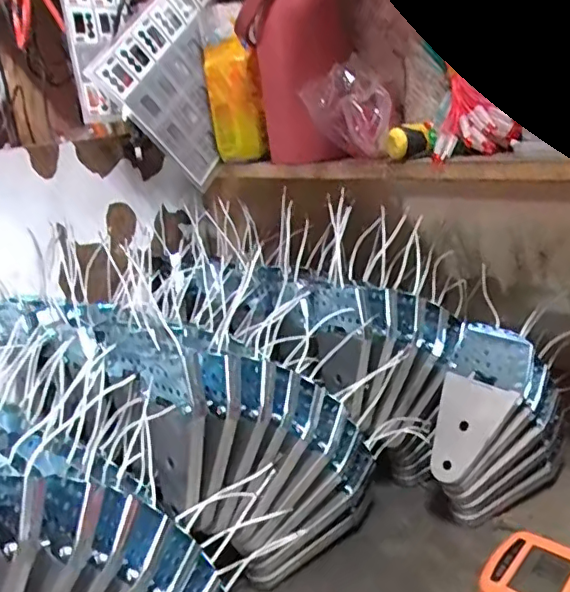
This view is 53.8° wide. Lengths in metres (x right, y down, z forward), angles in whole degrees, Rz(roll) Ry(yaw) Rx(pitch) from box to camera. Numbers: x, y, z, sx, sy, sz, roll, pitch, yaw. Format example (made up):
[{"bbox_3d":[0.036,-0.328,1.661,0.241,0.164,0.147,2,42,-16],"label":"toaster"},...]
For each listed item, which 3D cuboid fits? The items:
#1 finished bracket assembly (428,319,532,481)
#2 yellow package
[{"bbox_3d":[0.166,0.094,0.494,0.023,0.139,0.065,32,-11,-40],"label":"finished bracket assembly"},{"bbox_3d":[-0.056,-0.217,0.635,0.068,0.120,0.028,-2,19,16],"label":"yellow package"}]

